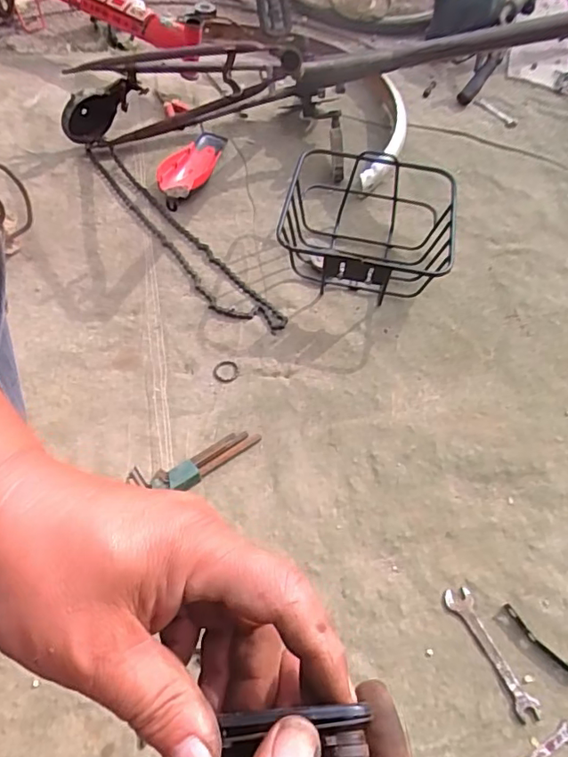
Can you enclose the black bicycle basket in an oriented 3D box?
[{"bbox_3d":[0.132,-0.246,0.887,0.259,0.137,0.250,10,58,2],"label":"black bicycle basket"}]

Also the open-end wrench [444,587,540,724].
[{"bbox_3d":[0.241,0.315,0.633,0.031,0.004,0.149,-22,62,-16],"label":"open-end wrench"}]

